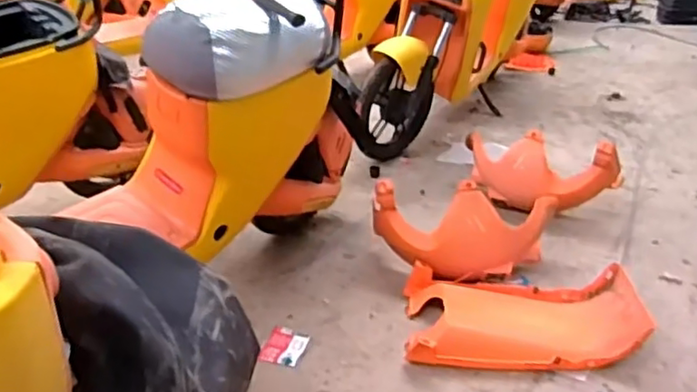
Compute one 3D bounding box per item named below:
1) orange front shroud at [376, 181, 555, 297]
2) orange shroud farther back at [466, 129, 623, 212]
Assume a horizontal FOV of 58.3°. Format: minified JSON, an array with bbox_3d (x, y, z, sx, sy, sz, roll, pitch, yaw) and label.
[{"bbox_3d":[0.287,0.079,1.518,0.448,0.188,0.194,-2,27,-1],"label":"orange front shroud"},{"bbox_3d":[0.530,-0.079,1.790,0.452,0.193,0.221,12,29,24],"label":"orange shroud farther back"}]

